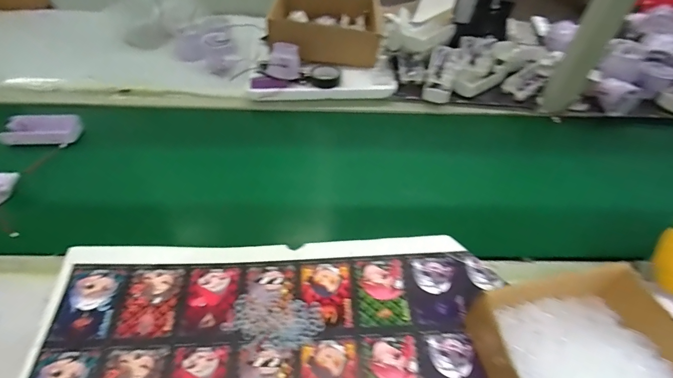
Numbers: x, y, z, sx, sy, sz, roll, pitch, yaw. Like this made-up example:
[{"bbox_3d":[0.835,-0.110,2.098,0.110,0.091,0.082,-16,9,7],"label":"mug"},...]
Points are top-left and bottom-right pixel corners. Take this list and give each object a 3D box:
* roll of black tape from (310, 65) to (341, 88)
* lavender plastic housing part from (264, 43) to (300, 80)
[{"bbox_3d":[-0.021,-0.211,0.680,0.053,0.023,0.053,1,51,-3],"label":"roll of black tape"},{"bbox_3d":[-0.097,-0.225,0.656,0.060,0.054,0.056,0,51,-4],"label":"lavender plastic housing part"}]

